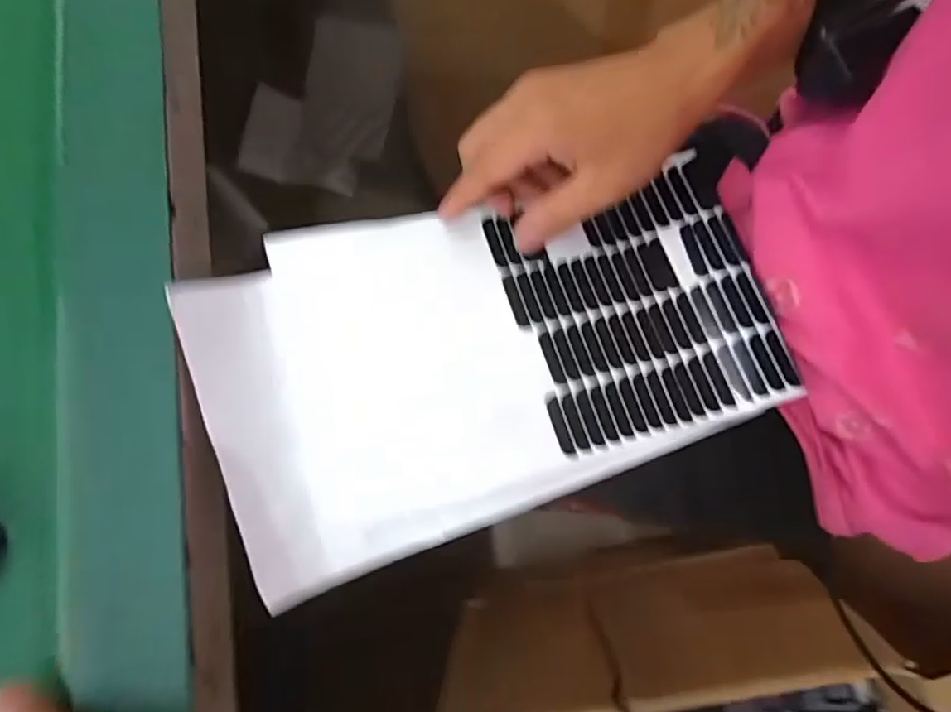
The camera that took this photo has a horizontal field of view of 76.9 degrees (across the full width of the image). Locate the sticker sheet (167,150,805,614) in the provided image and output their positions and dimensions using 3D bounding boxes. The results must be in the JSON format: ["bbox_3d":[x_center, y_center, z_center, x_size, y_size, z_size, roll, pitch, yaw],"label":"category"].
[{"bbox_3d":[0.010,-0.013,0.342,0.311,0.046,0.188,-21,80,-4],"label":"sticker sheet"}]

